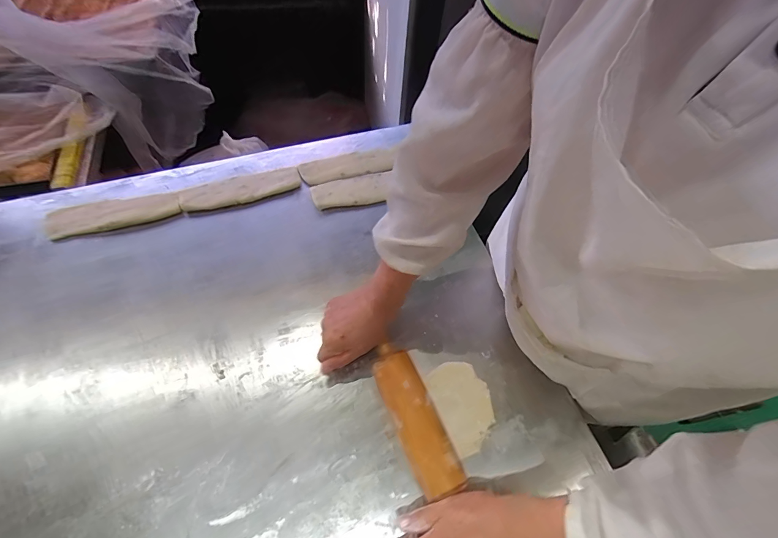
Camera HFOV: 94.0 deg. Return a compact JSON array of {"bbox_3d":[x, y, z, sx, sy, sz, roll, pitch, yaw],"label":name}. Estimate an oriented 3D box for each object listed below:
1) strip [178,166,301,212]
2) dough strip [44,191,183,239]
[{"bbox_3d":[-0.267,-0.148,0.656,0.205,0.010,0.064,-18,63,-13],"label":"strip"},{"bbox_3d":[-0.462,-0.097,0.611,0.197,0.014,0.069,-14,62,-11],"label":"dough strip"}]

